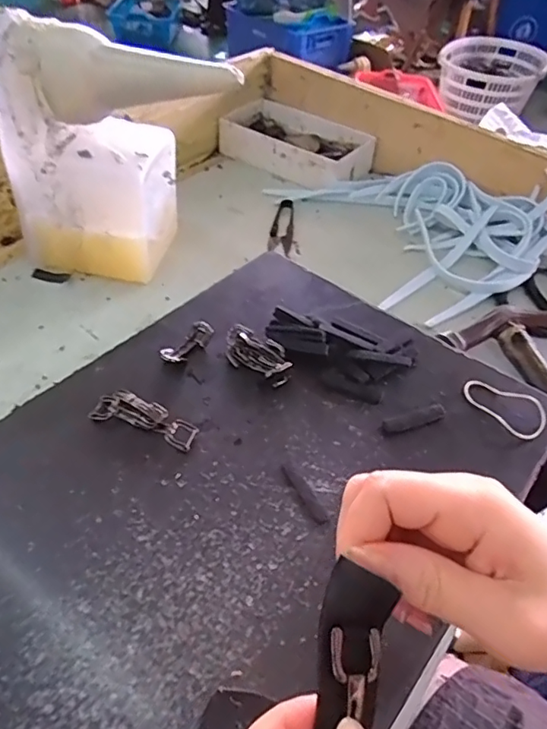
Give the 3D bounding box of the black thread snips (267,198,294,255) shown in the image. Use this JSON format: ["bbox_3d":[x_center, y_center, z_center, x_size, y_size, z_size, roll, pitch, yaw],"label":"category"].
[{"bbox_3d":[0.010,-0.159,0.605,0.026,0.015,0.097,6,46,1],"label":"black thread snips"}]

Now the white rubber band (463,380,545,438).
[{"bbox_3d":[0.172,0.029,0.395,0.038,0.009,0.061,-31,54,-24],"label":"white rubber band"}]

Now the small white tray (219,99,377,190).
[{"bbox_3d":[0.025,-0.294,0.709,0.205,0.045,0.109,30,51,22],"label":"small white tray"}]

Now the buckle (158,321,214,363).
[{"bbox_3d":[-0.068,-0.018,0.416,0.020,0.007,0.050,29,51,21],"label":"buckle"}]

